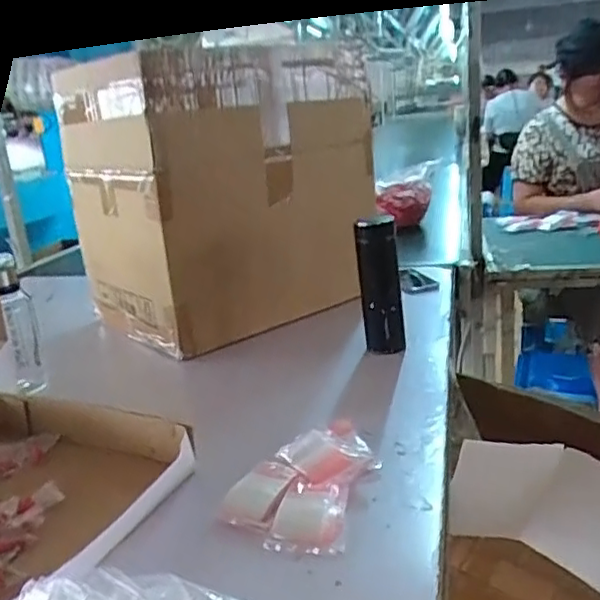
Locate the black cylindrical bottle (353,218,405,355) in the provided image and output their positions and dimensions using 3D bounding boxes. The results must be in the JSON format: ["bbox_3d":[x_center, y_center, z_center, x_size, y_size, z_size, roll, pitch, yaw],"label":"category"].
[{"bbox_3d":[0.129,-0.020,1.005,0.067,0.218,0.051,-3,17,9],"label":"black cylindrical bottle"}]

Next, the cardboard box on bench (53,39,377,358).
[{"bbox_3d":[-0.149,-0.229,1.286,0.517,0.478,0.396,-20,22,-40],"label":"cardboard box on bench"}]

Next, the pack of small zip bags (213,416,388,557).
[{"bbox_3d":[0.010,0.191,0.692,0.127,0.027,0.222,2,18,22],"label":"pack of small zip bags"}]

